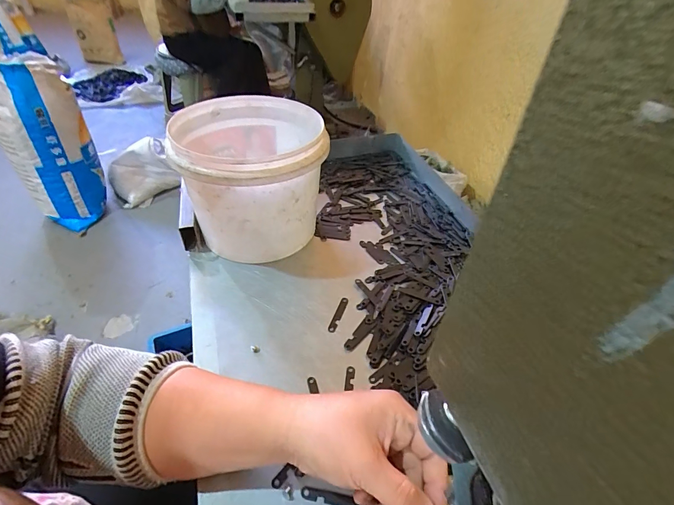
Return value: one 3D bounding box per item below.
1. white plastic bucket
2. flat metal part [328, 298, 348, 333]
[{"bbox_3d":[-0.109,-0.096,0.490,0.178,0.155,0.189,1,42,-1],"label":"white plastic bucket"},{"bbox_3d":[0.002,0.072,0.425,0.010,0.004,0.051,16,44,15],"label":"flat metal part"}]

